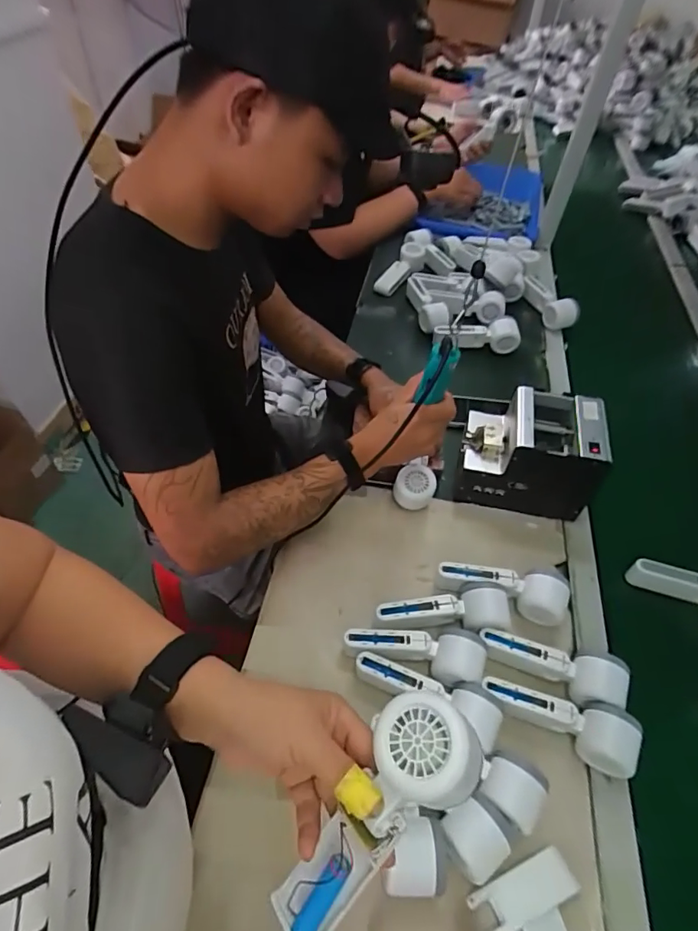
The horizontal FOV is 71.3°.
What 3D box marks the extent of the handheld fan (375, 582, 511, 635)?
[{"bbox_3d":[0.119,0.190,0.626,0.168,0.064,0.057,0,52,-5],"label":"handheld fan"}]

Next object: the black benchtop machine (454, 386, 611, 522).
[{"bbox_3d":[0.267,-0.020,0.728,0.184,0.148,0.122,14,52,6],"label":"black benchtop machine"}]

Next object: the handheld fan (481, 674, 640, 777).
[{"bbox_3d":[0.235,0.276,0.545,0.164,0.053,0.058,27,54,16],"label":"handheld fan"}]

